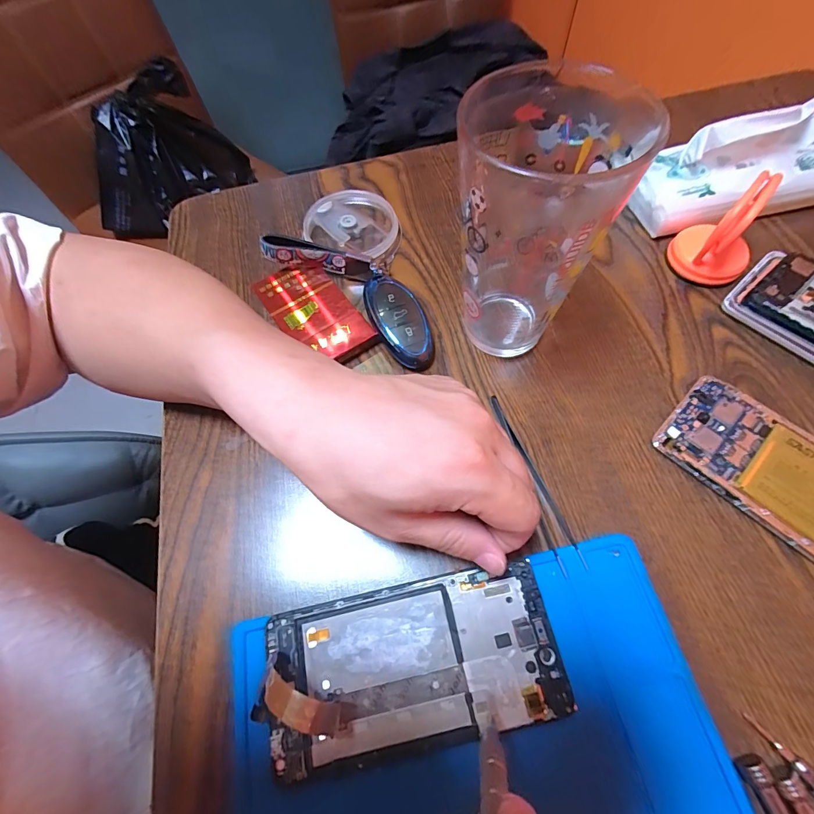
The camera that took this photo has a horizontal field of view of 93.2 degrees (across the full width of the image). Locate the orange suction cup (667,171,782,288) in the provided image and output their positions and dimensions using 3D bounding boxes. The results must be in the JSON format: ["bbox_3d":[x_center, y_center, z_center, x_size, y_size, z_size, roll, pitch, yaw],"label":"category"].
[{"bbox_3d":[0.232,-0.129,0.278,0.054,0.069,0.051,-1,65,3],"label":"orange suction cup"}]

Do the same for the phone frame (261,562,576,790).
[{"bbox_3d":[0.002,0.132,0.198,0.147,0.004,0.071,-11,64,-2],"label":"phone frame"}]

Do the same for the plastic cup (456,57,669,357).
[{"bbox_3d":[0.071,-0.098,0.233,0.082,0.141,0.089,-1,65,3],"label":"plastic cup"}]

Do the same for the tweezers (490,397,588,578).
[{"bbox_3d":[0.077,0.044,0.239,0.016,0.007,0.113,-18,65,-5],"label":"tweezers"}]

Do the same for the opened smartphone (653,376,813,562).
[{"bbox_3d":[0.229,0.044,0.228,0.068,0.011,0.141,-42,69,-15],"label":"opened smartphone"}]

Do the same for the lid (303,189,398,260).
[{"bbox_3d":[-0.048,-0.157,0.334,0.077,0.022,0.078,-1,65,3],"label":"lid"}]

